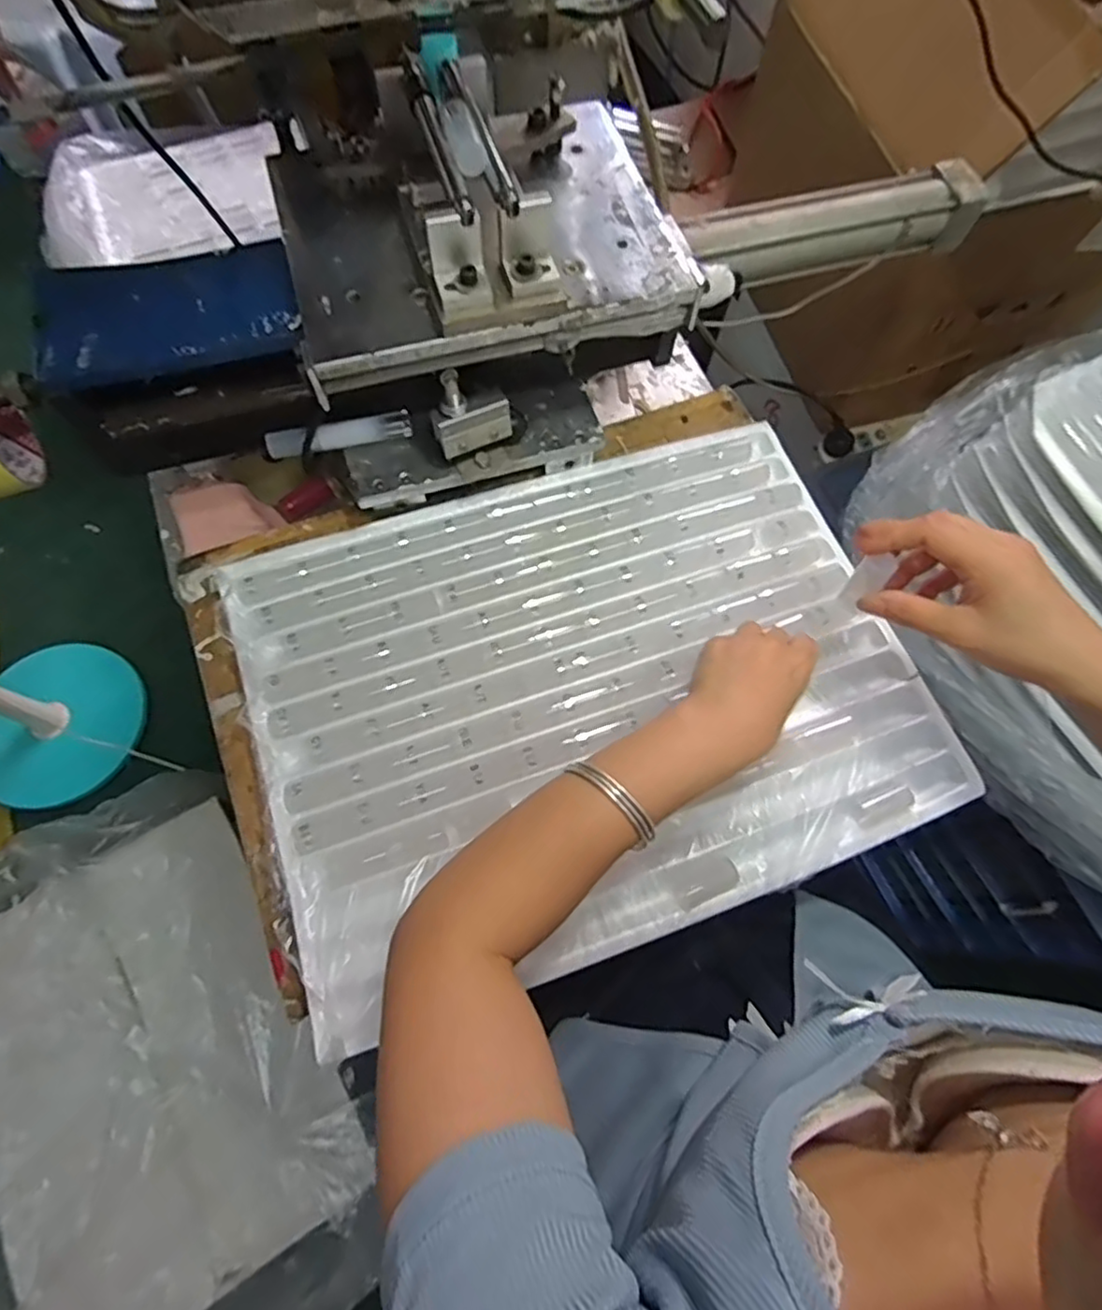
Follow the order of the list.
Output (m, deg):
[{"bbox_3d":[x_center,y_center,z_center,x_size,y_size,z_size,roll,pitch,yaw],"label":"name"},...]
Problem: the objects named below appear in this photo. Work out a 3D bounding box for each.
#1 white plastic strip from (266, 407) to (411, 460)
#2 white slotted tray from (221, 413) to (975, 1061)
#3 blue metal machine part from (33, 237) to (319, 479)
[{"bbox_3d":[-0.161,-0.167,0.484,0.106,0.018,0.018,-16,70,-8],"label":"white plastic strip"},{"bbox_3d":[0.028,0.021,0.451,0.456,0.022,0.334,-19,71,-9],"label":"white slotted tray"},{"bbox_3d":[-0.256,-0.214,0.452,0.161,0.087,0.105,-16,70,-8],"label":"blue metal machine part"}]

